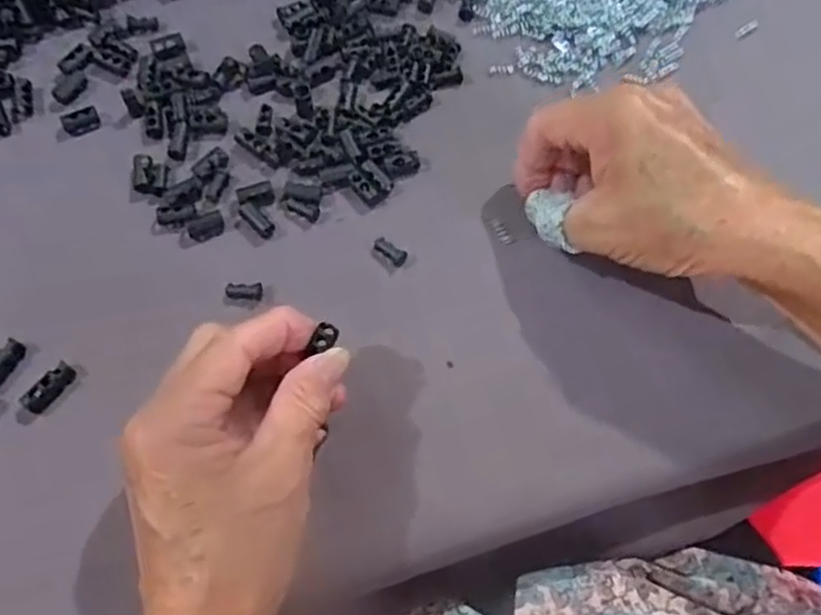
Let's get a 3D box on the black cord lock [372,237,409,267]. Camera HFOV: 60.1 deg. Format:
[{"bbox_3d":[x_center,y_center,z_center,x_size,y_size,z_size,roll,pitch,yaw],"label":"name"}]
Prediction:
[{"bbox_3d":[-0.010,-0.028,0.342,0.019,0.004,0.009,38,71,14],"label":"black cord lock"}]

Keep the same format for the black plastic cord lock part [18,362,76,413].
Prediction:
[{"bbox_3d":[-0.159,0.035,0.312,0.011,0.007,0.024,29,56,11],"label":"black plastic cord lock part"}]

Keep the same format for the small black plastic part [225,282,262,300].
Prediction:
[{"bbox_3d":[-0.078,-0.008,0.333,0.017,0.004,0.009,1,66,-1],"label":"small black plastic part"}]

